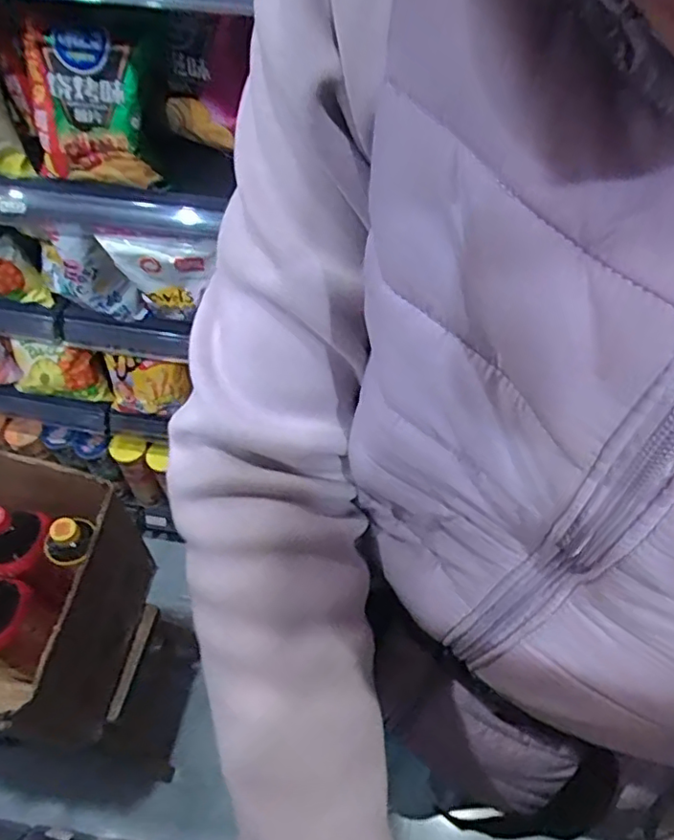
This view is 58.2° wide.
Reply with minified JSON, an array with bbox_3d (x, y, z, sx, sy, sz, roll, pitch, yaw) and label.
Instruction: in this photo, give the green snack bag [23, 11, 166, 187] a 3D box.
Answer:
[{"bbox_3d":[-0.240,-0.323,0.609,0.125,0.154,0.045,-8,24,-23],"label":"green snack bag"}]

